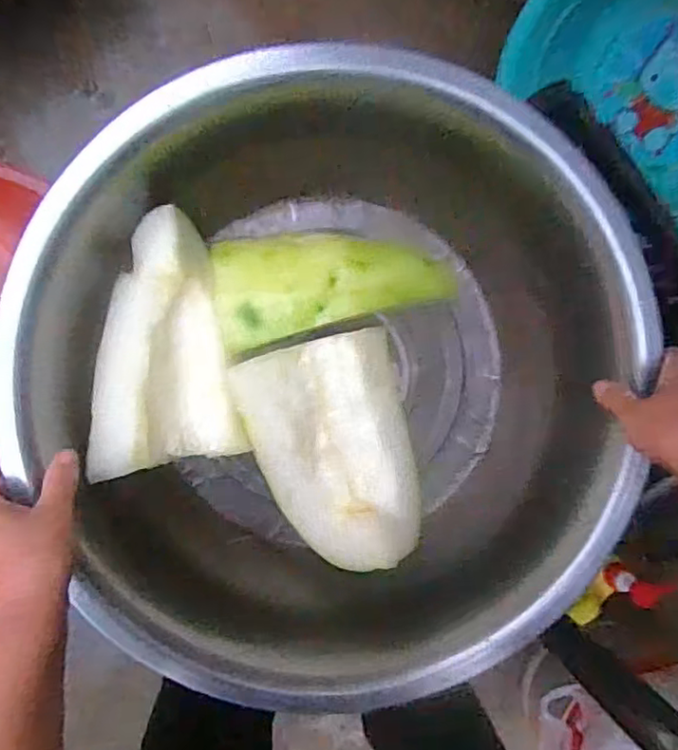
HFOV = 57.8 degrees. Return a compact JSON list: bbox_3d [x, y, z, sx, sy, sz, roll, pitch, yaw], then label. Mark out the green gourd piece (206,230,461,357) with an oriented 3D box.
[{"bbox_3d":[-0.001,-0.092,0.553,0.216,0.077,0.094,-14,98,-4],"label":"green gourd piece"}]

